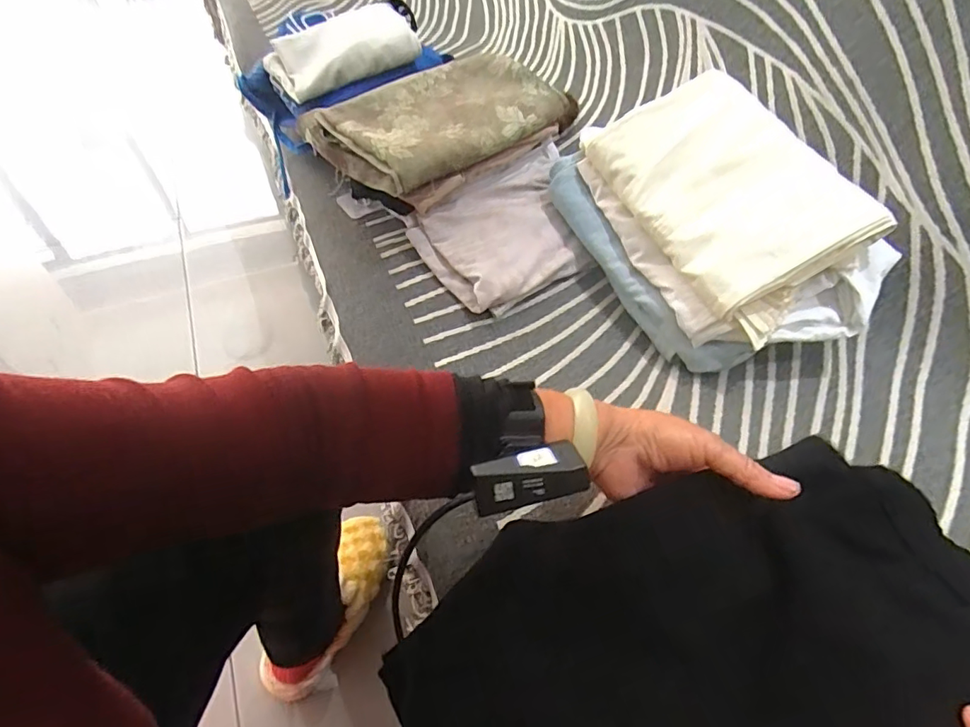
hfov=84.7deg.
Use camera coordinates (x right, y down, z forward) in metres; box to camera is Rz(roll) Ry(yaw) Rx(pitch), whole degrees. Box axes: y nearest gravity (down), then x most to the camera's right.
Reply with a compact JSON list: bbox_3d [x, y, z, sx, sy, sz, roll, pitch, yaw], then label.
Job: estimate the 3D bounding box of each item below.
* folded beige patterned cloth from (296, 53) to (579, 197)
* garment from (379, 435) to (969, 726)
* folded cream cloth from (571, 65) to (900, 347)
[{"bbox_3d":[-0.039,-0.318,0.670,0.325,0.054,0.197,-34,60,-25],"label":"folded beige patterned cloth"},{"bbox_3d":[0.144,0.200,0.357,0.403,0.093,0.267,-32,52,-1],"label":"garment"},{"bbox_3d":[0.236,-0.179,0.543,0.179,0.048,0.293,-33,67,3],"label":"folded cream cloth"}]

